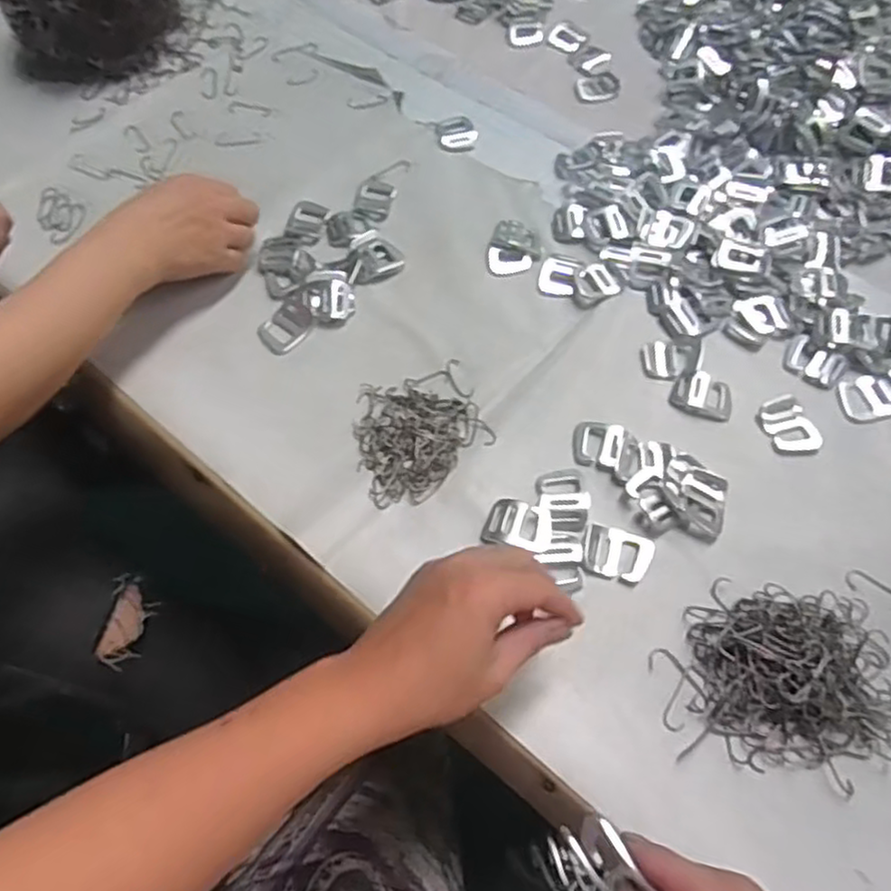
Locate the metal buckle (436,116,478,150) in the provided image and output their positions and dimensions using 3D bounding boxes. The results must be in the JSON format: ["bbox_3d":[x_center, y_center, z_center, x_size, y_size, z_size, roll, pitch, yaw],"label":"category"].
[{"bbox_3d":[0.010,-0.306,0.687,0.037,0.004,0.045,-16,61,-9],"label":"metal buckle"}]

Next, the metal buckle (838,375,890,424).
[{"bbox_3d":[0.321,-0.037,0.534,0.046,0.007,0.037,-21,62,-1],"label":"metal buckle"}]

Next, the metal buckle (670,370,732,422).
[{"bbox_3d":[0.196,-0.039,0.537,0.044,0.004,0.035,20,62,11],"label":"metal buckle"}]

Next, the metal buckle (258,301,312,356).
[{"bbox_3d":[-0.128,-0.093,0.568,0.035,0.004,0.046,30,64,16],"label":"metal buckle"}]

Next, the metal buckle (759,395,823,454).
[{"bbox_3d":[0.256,-0.015,0.524,0.037,0.006,0.046,-17,61,-9],"label":"metal buckle"}]

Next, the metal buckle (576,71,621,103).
[{"bbox_3d":[0.157,-0.368,0.726,0.045,0.006,0.041,-8,60,-5],"label":"metal buckle"}]

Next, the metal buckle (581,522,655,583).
[{"bbox_3d":[0.115,0.070,0.468,0.045,0.008,0.033,11,61,7],"label":"metal buckle"}]

